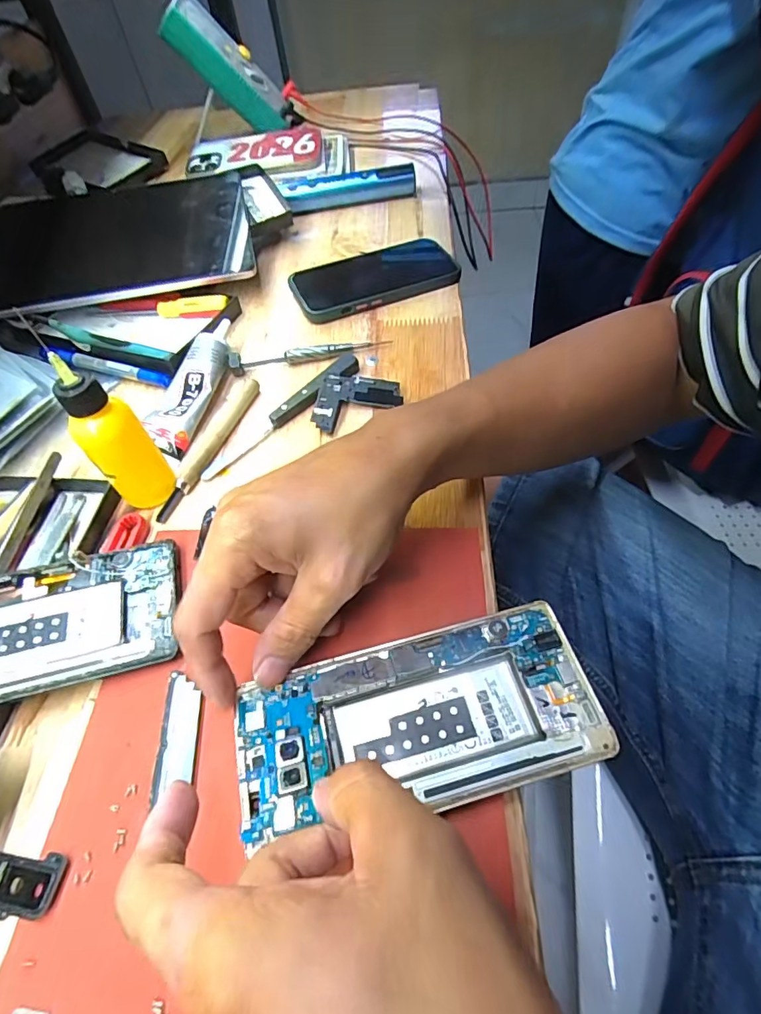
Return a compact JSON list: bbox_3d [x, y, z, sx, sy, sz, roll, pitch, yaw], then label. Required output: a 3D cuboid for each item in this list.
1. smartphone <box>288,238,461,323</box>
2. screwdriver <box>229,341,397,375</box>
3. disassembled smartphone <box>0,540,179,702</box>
[{"bbox_3d":[-0.008,-0.208,0.451,0.142,0.019,0.078,-23,55,-10],"label":"smartphone"},{"bbox_3d":[-0.055,-0.122,0.389,0.125,0.014,0.010,-14,54,-4],"label":"screwdriver"},{"bbox_3d":[-0.187,0.063,0.257,0.156,0.005,0.072,-12,54,-9],"label":"disassembled smartphone"}]

